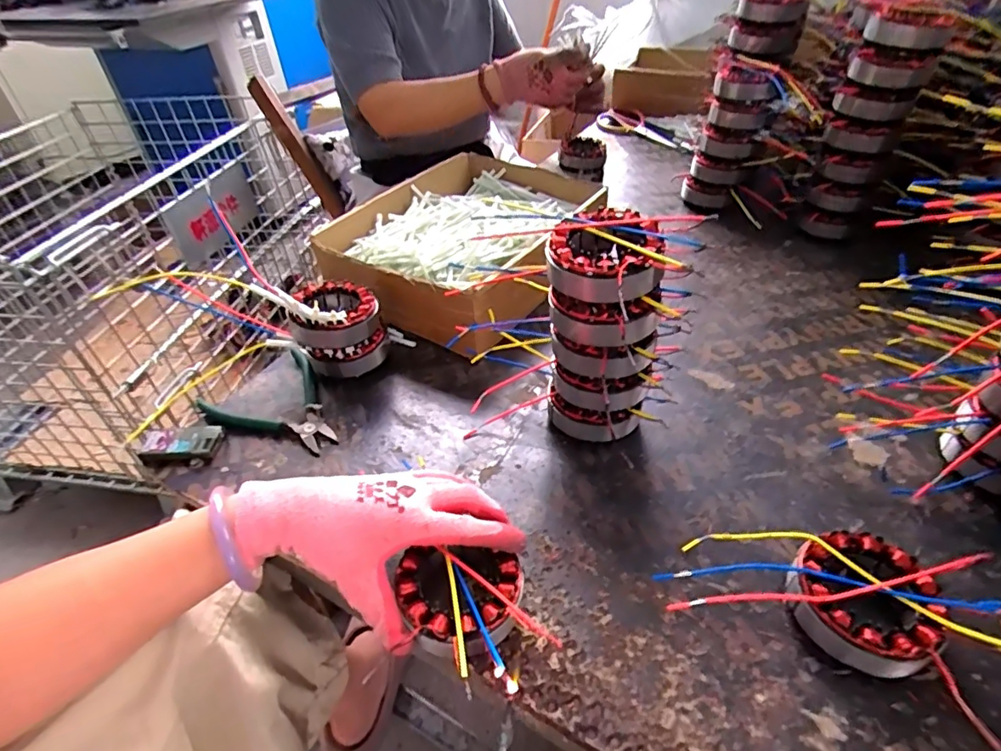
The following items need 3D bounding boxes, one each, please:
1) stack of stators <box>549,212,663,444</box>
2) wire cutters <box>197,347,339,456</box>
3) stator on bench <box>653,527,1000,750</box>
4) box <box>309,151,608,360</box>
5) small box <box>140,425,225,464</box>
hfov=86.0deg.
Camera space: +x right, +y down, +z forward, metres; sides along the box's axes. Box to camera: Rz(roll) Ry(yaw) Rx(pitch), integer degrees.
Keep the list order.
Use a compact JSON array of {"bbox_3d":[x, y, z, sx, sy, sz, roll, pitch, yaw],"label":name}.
[{"bbox_3d":[0.085,-0.029,0.455,0.088,0.195,0.086,4,42,9],"label":"stack of stators"},{"bbox_3d":[-0.213,0.033,0.533,0.136,0.015,0.109,29,52,32],"label":"wire cutters"},{"bbox_3d":[0.218,0.152,0.354,0.210,0.045,0.111,11,44,16],"label":"stator on bench"},{"bbox_3d":[-0.029,-0.173,0.698,0.278,0.095,0.339,23,49,28],"label":"box"},{"bbox_3d":[-0.300,0.064,0.507,0.071,0.020,0.034,-5,42,-1],"label":"small box"}]

